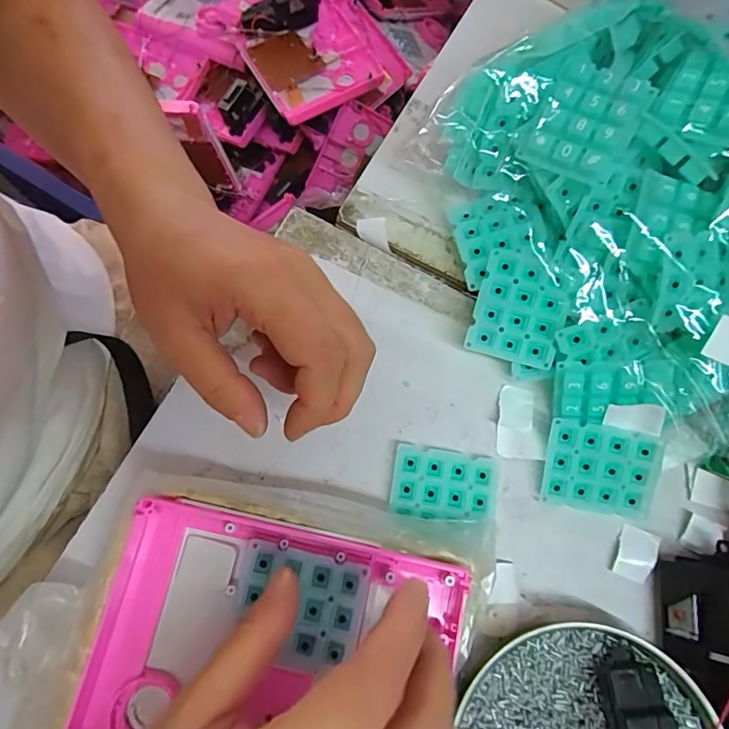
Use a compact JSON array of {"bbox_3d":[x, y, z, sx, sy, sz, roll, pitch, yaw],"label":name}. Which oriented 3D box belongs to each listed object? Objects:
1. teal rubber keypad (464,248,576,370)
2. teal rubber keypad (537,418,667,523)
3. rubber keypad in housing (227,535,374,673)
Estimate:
[{"bbox_3d":[0.089,-0.031,0.275,0.048,0.004,0.059,16,97,9],"label":"teal rubber keypad"},{"bbox_3d":[0.134,0.061,0.274,0.060,0.004,0.050,11,99,7],"label":"teal rubber keypad"},{"bbox_3d":[-0.032,0.114,0.224,0.060,0.004,0.049,13,75,2],"label":"rubber keypad in housing"}]

